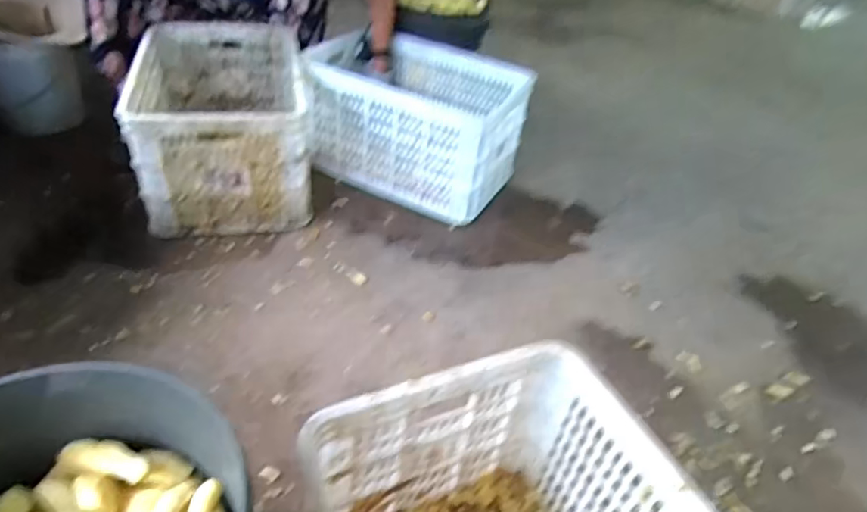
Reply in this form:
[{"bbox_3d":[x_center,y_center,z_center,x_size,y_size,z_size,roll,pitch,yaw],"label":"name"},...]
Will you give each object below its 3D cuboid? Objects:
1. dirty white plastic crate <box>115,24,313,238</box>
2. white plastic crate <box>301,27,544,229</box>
[{"bbox_3d":[-0.499,-0.331,1.359,0.359,0.271,0.563,-5,40,-15],"label":"dirty white plastic crate"},{"bbox_3d":[-0.058,-0.361,1.485,0.540,0.280,0.364,20,40,15],"label":"white plastic crate"}]

